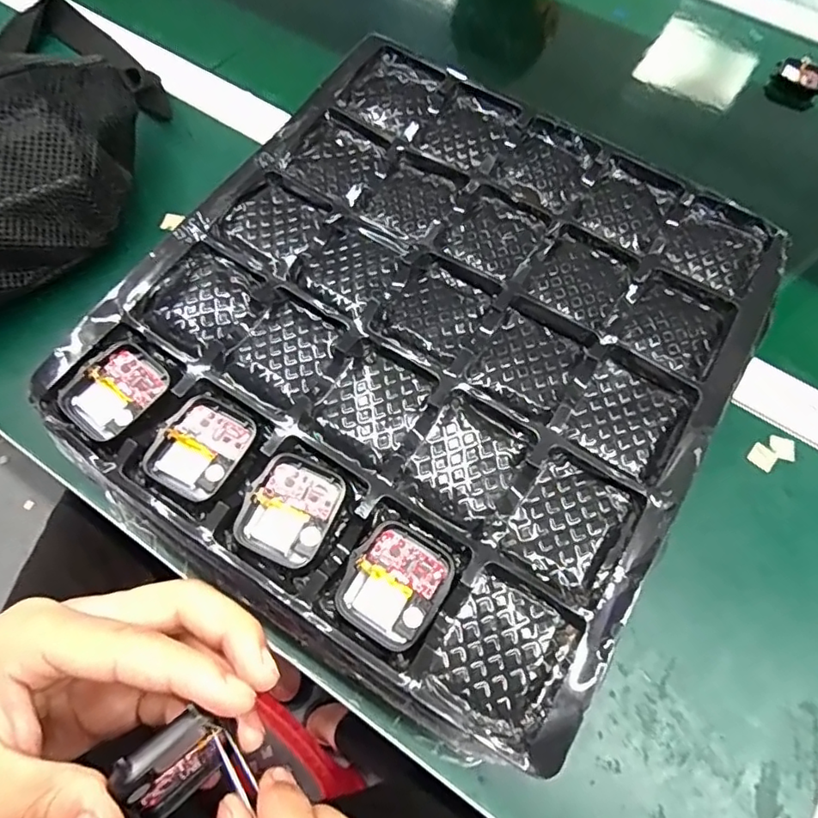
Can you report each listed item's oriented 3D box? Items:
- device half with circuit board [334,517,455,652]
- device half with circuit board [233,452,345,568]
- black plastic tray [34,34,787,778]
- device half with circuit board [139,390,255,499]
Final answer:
[{"bbox_3d":[-0.006,0.070,0.216,0.037,0.008,0.043,33,69,12],"label":"device half with circuit board"},{"bbox_3d":[-0.049,0.042,0.228,0.036,0.006,0.043,23,67,8],"label":"device half with circuit board"},{"bbox_3d":[0.012,-0.042,0.262,0.260,0.021,0.297,30,68,11],"label":"black plastic tray"},{"bbox_3d":[-0.090,0.016,0.237,0.035,0.007,0.043,26,68,10],"label":"device half with circuit board"}]

